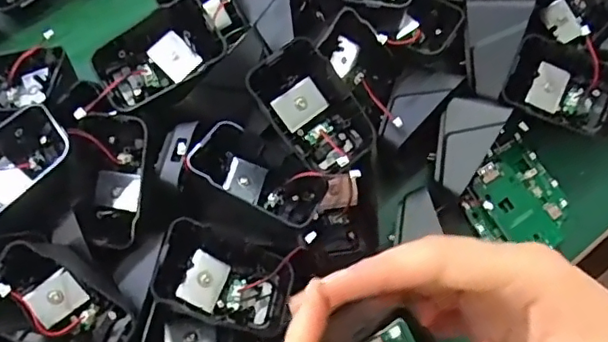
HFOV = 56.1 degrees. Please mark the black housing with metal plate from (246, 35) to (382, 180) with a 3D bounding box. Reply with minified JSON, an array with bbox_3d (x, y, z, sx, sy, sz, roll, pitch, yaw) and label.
[{"bbox_3d":[0.002,-0.032,0.311,0.045,0.029,0.070,-44,102,-15],"label":"black housing with metal plate"}]

